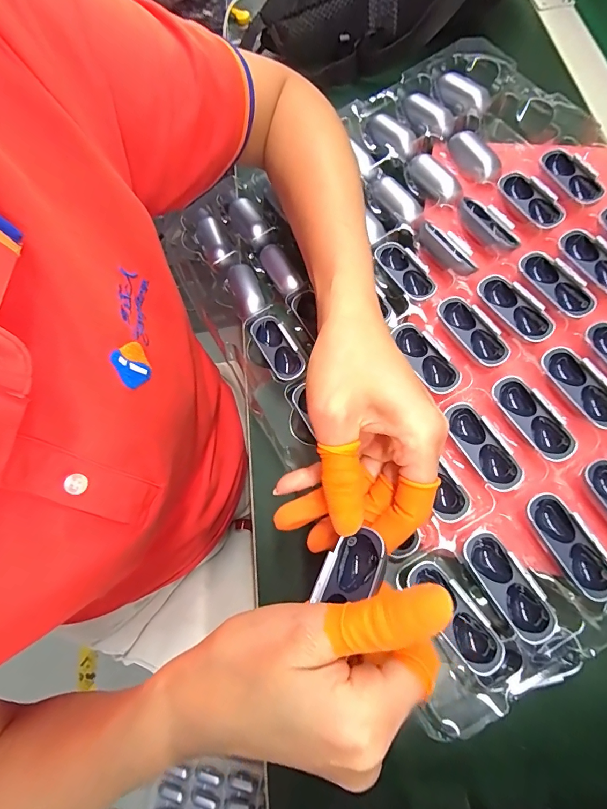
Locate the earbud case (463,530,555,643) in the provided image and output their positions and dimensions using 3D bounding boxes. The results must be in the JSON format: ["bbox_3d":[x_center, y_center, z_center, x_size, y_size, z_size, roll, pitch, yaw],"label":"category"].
[{"bbox_3d":[0.114,0.102,0.221,0.024,0.013,0.059,-33,70,-8],"label":"earbud case"}]

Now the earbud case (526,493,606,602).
[{"bbox_3d":[0.152,0.080,0.225,0.024,0.014,0.058,-30,70,-7],"label":"earbud case"}]

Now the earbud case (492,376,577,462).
[{"bbox_3d":[0.147,0.009,0.256,0.023,0.018,0.059,-37,70,13],"label":"earbud case"}]

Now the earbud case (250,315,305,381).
[{"bbox_3d":[-0.020,-0.043,0.302,0.024,0.017,0.059,-28,70,-6],"label":"earbud case"}]

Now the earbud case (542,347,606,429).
[{"bbox_3d":[0.180,-0.012,0.257,0.024,0.009,0.060,-33,71,14],"label":"earbud case"}]

